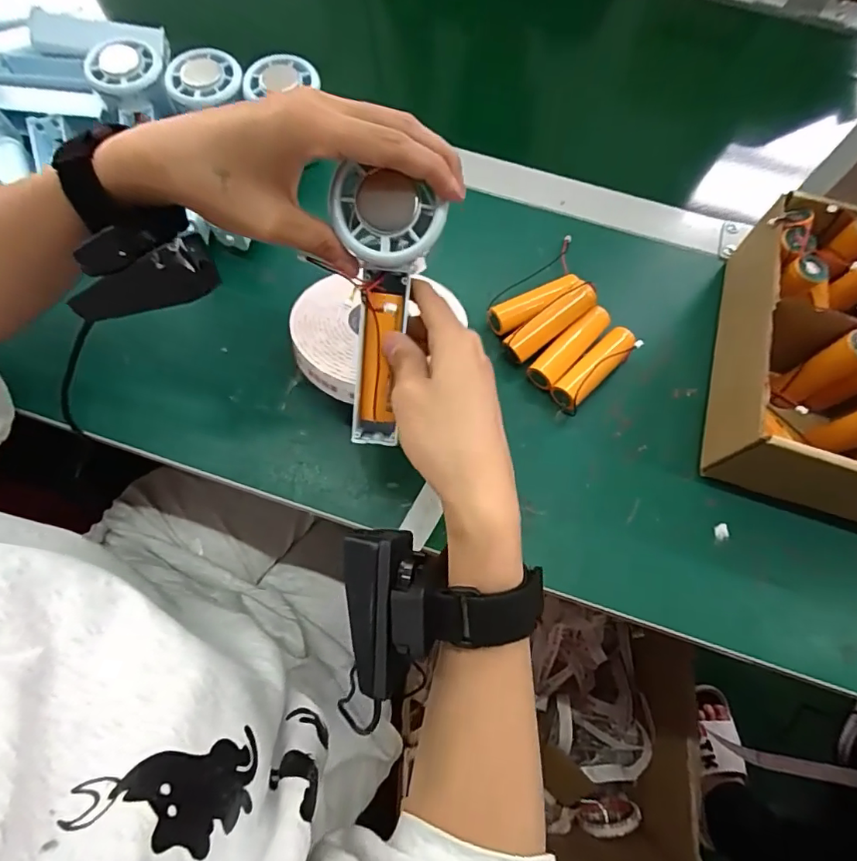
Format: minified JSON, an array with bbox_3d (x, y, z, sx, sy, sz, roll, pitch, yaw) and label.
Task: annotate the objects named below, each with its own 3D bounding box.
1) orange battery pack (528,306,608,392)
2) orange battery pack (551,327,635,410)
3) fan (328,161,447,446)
[{"bbox_3d":[0.105,-0.061,0.370,0.071,0.022,0.021,-42,77,-15],"label":"orange battery pack"},{"bbox_3d":[0.119,-0.046,0.359,0.071,0.016,0.021,-45,77,-3],"label":"orange battery pack"},{"bbox_3d":[-0.024,-0.061,0.279,0.053,0.027,0.146,5,112,-1],"label":"fan"}]

